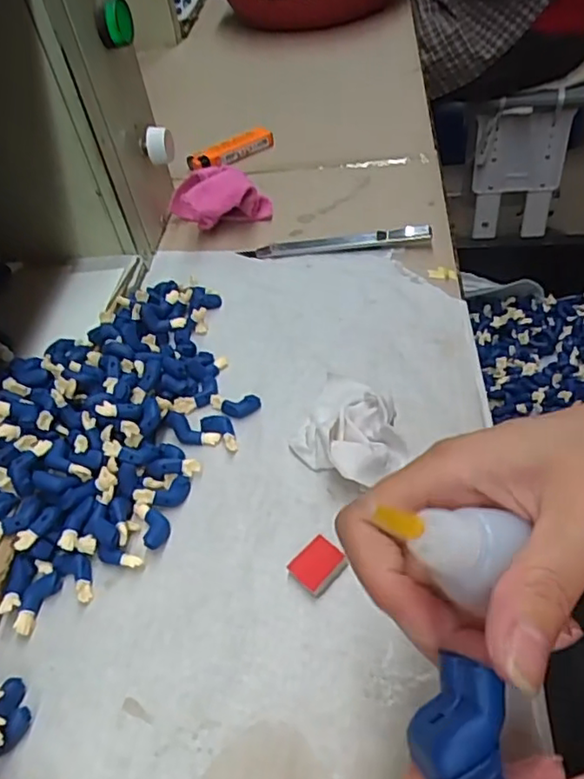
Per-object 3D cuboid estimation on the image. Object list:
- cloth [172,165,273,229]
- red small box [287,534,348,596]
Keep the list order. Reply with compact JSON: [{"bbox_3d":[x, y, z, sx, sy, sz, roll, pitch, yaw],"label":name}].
[{"bbox_3d":[-0.055,-0.146,0.474,0.071,0.039,0.043,-21,47,-9],"label":"cloth"},{"bbox_3d":[0.012,0.077,0.274,0.018,0.006,0.023,29,58,32],"label":"red small box"}]

